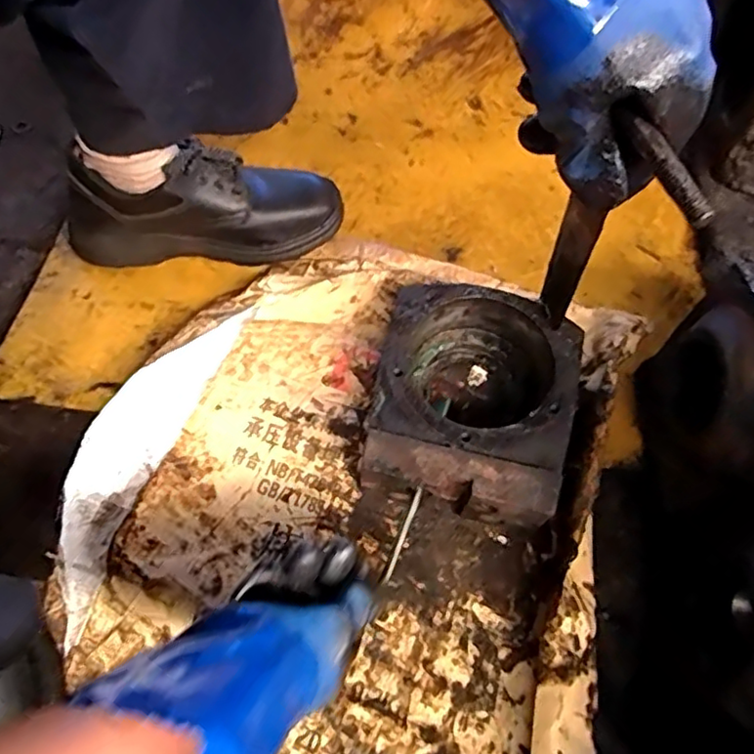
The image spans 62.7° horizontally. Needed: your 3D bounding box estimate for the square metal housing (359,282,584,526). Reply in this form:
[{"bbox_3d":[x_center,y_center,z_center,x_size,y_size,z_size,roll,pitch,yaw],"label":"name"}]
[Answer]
[{"bbox_3d":[0.079,0.023,0.527,0.155,0.077,0.183,11,63,5],"label":"square metal housing"}]

